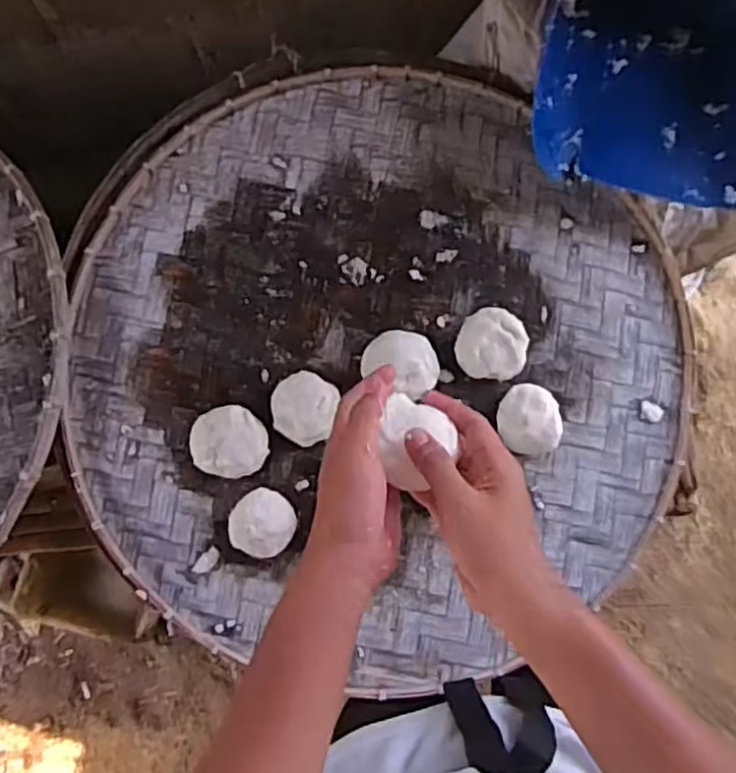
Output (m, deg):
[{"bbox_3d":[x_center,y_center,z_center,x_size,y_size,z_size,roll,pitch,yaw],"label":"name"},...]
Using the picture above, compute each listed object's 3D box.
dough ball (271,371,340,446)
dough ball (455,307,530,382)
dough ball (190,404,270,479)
[{"bbox_3d":[-0.073,0.024,0.793,0.070,0.031,0.076,-1,81,3],"label":"dough ball"},{"bbox_3d":[0.139,-0.046,0.780,0.077,0.044,0.074,-1,81,3],"label":"dough ball"},{"bbox_3d":[-0.156,0.063,0.789,0.084,0.037,0.077,-1,81,3],"label":"dough ball"}]

